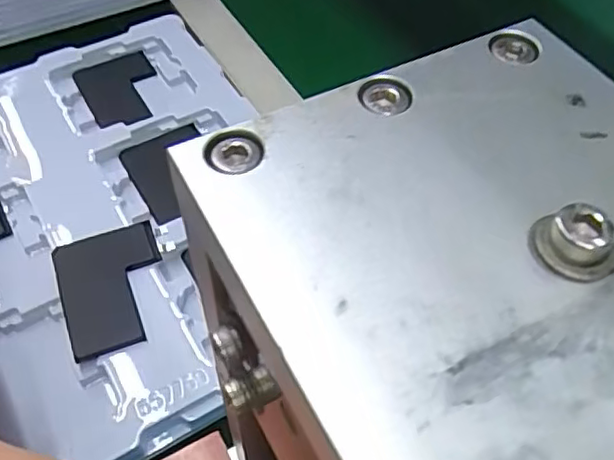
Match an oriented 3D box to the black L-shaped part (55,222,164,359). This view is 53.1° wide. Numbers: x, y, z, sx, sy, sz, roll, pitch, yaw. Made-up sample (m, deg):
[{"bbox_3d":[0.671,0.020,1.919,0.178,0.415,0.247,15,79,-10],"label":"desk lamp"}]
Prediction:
[{"bbox_3d":[-0.109,0.033,0.347,0.057,0.005,0.076,-18,55,-14],"label":"black L-shaped part"}]

